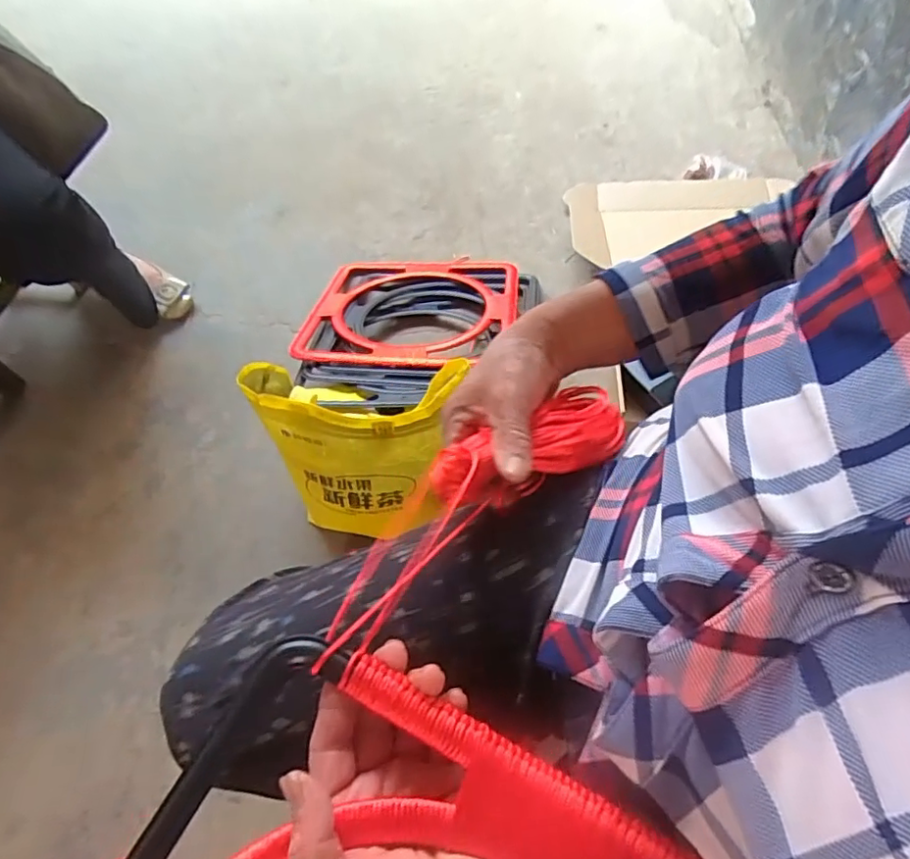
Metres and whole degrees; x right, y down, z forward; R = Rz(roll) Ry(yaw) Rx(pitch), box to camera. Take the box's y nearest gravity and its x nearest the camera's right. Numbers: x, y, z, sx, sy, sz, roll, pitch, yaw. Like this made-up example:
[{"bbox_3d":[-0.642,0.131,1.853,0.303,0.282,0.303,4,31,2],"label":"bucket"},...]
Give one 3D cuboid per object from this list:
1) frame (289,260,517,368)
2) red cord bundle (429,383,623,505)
[{"bbox_3d":[-0.071,-0.200,0.948,0.332,0.022,0.328,4,43,8],"label":"frame"},{"bbox_3d":[0.050,0.010,0.389,0.138,0.037,0.058,-20,62,-15],"label":"red cord bundle"}]

